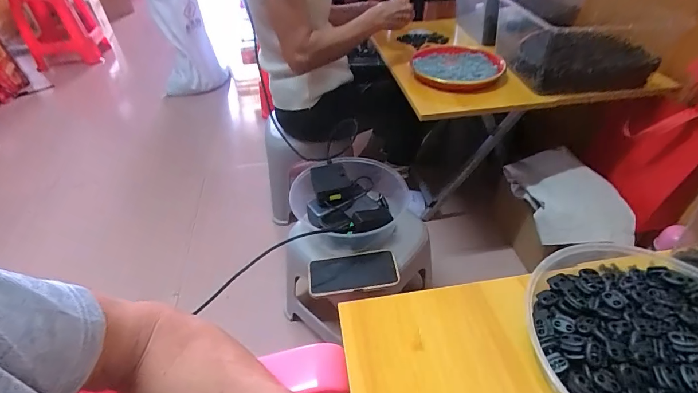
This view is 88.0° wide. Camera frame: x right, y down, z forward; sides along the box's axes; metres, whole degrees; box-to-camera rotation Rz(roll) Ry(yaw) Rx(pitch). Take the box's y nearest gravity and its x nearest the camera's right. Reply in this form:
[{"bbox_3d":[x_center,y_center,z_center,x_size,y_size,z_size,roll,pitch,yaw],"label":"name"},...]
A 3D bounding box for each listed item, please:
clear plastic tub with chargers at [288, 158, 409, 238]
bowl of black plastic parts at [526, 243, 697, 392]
[{"bbox_3d":[-0.010,0.016,0.759,0.229,0.089,0.221,-2,42,2],"label":"clear plastic tub with chargers"},{"bbox_3d":[0.294,0.138,0.342,0.230,0.046,0.216,-28,47,-25],"label":"bowl of black plastic parts"}]

